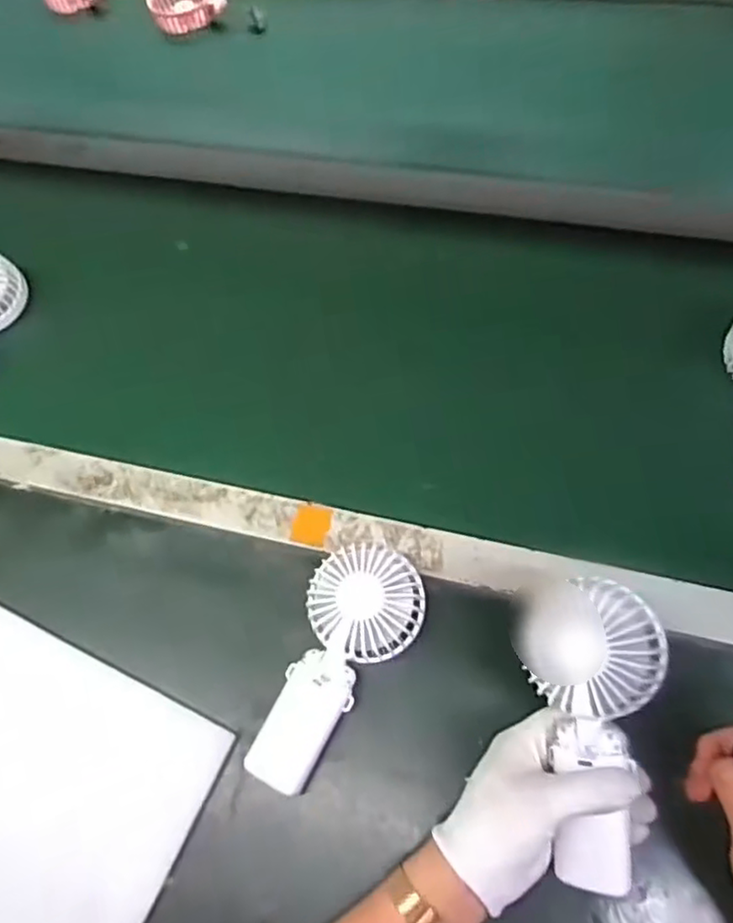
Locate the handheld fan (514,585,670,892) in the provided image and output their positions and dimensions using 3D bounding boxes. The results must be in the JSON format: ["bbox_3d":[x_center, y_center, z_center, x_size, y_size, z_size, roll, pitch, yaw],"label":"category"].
[{"bbox_3d":[0.143,0.166,0.409,0.084,0.035,0.180,-4,86,1],"label":"handheld fan"}]

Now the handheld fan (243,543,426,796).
[{"bbox_3d":[-0.024,0.146,0.484,0.080,0.049,0.178,28,70,16],"label":"handheld fan"}]

